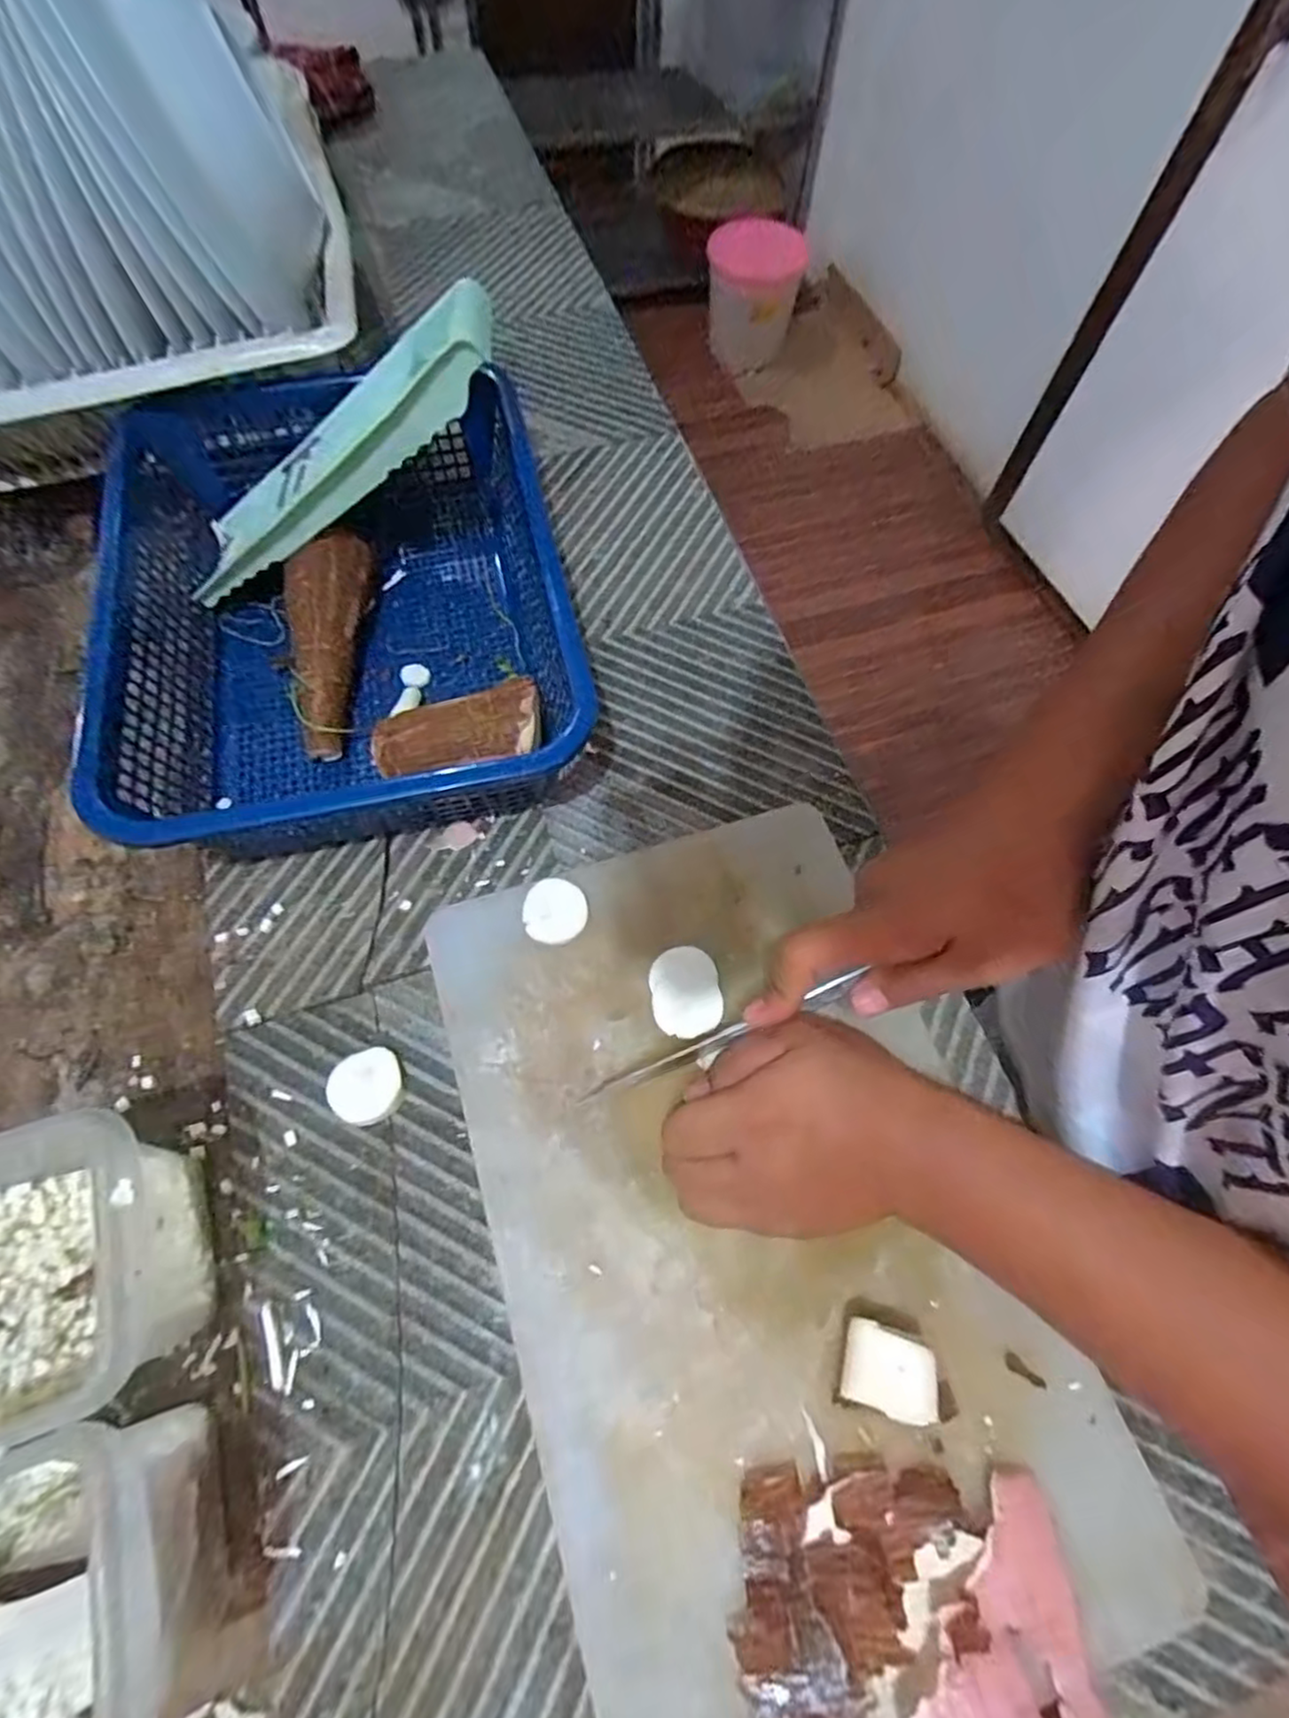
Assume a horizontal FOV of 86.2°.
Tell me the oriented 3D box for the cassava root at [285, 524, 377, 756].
[{"bbox_3d":[-0.207,-0.144,0.450,0.048,0.055,0.160,-3,66,-4],"label":"cassava root"}]

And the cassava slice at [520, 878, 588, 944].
[{"bbox_3d":[-0.052,0.030,0.400,0.036,0.006,0.037,-16,67,-9],"label":"cassava slice"}]

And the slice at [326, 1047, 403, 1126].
[{"bbox_3d":[-0.145,0.118,0.357,0.035,0.007,0.036,1,66,-2],"label":"slice"}]

